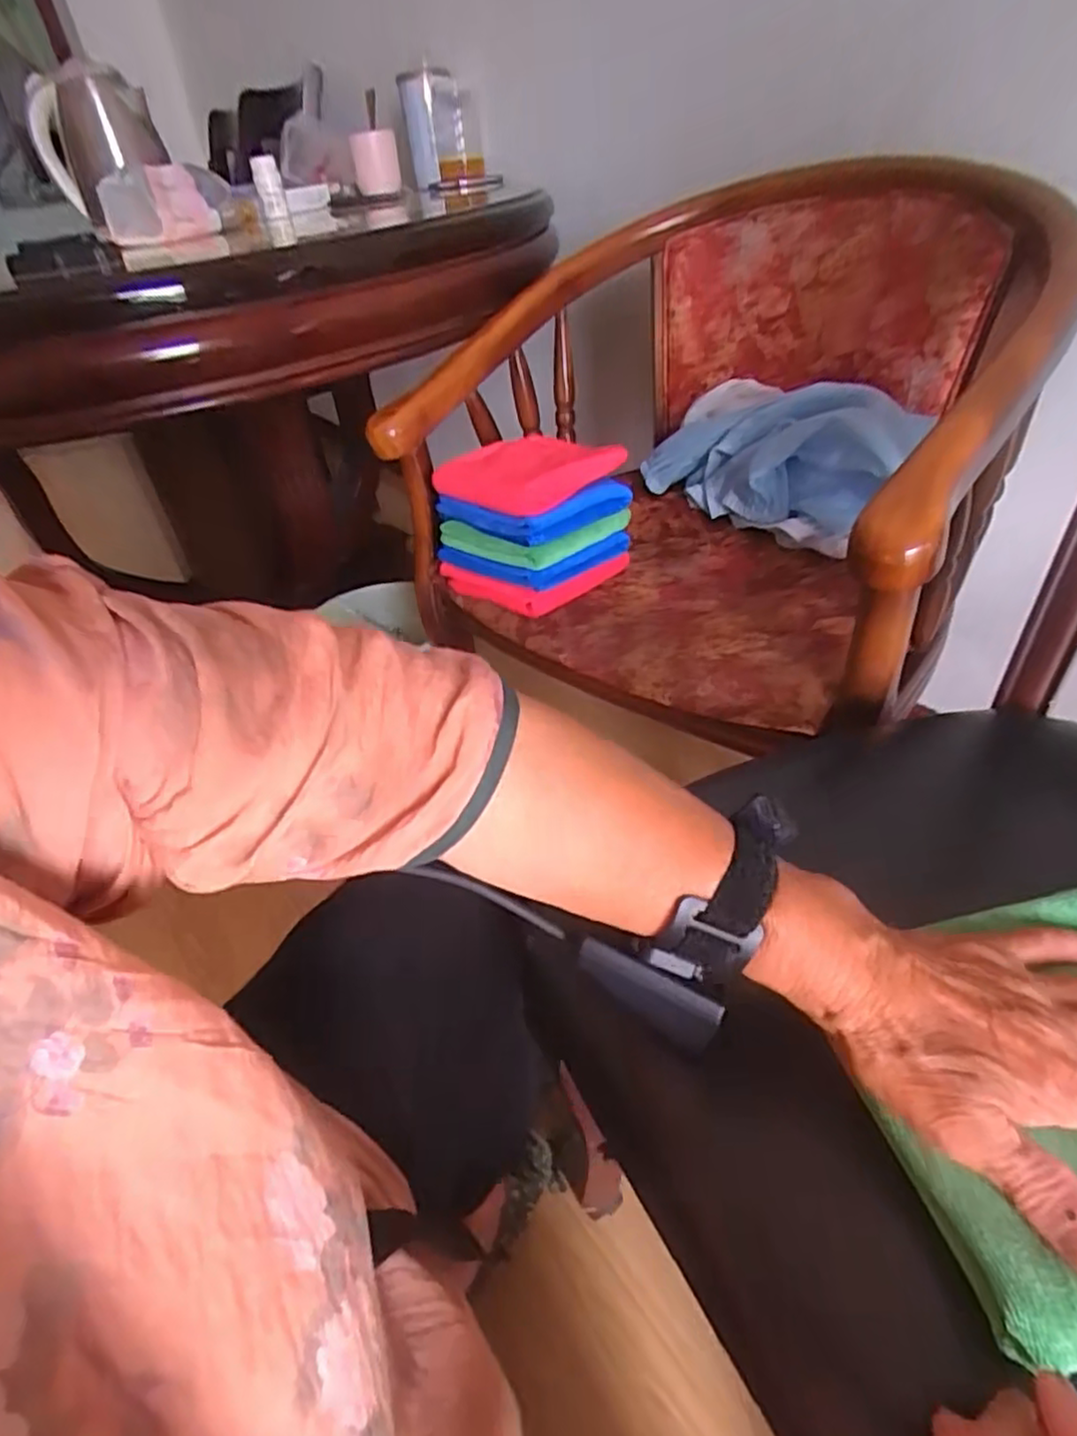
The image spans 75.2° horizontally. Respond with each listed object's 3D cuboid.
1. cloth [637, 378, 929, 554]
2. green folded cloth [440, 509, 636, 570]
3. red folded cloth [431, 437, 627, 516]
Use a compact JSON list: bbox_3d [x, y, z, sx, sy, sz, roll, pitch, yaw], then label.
[{"bbox_3d":[0.289,-0.311,0.867,0.132,0.169,0.325,-23,41,-21],"label":"cloth"},{"bbox_3d":[-0.006,-0.229,0.830,0.159,0.032,0.148,28,49,36],"label":"green folded cloth"},{"bbox_3d":[-0.012,-0.287,0.808,0.150,0.034,0.166,-32,45,-29],"label":"red folded cloth"}]

